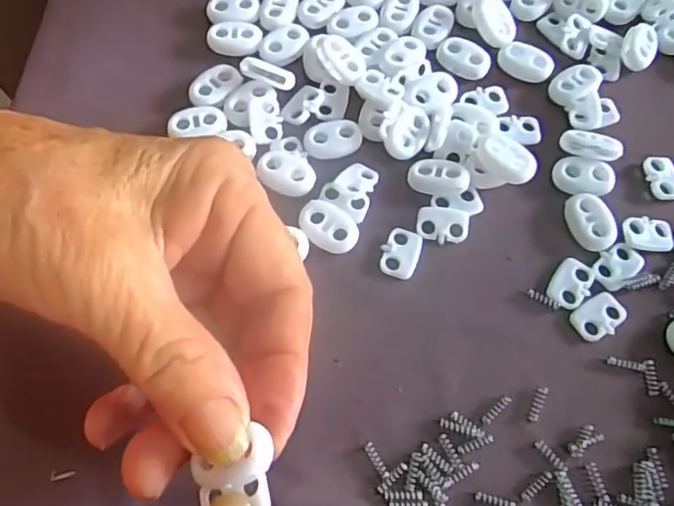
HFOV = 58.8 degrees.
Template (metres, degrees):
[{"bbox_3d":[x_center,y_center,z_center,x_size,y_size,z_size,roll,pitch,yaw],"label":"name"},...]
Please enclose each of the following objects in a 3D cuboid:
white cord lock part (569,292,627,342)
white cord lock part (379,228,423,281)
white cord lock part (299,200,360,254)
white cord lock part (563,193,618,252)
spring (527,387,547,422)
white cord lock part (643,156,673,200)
[{"bbox_3d":[0.090,0.021,0.204,0.018,0.004,0.013,-33,71,-15],"label":"white cord lock part"},{"bbox_3d":[0.023,0.000,0.213,0.013,0.004,0.018,17,67,6],"label":"white cord lock part"},{"bbox_3d":[-0.003,-0.009,0.214,0.021,0.008,0.015,29,68,10],"label":"white cord lock part"},{"bbox_3d":[0.092,-0.011,0.216,0.015,0.005,0.022,-22,69,-11],"label":"white cord lock part"},{"bbox_3d":[0.065,0.049,0.192,0.004,0.004,0.012,22,69,9],"label":"spring"},{"bbox_3d":[0.123,-0.028,0.226,0.011,0.004,0.018,-9,67,-6],"label":"white cord lock part"}]

